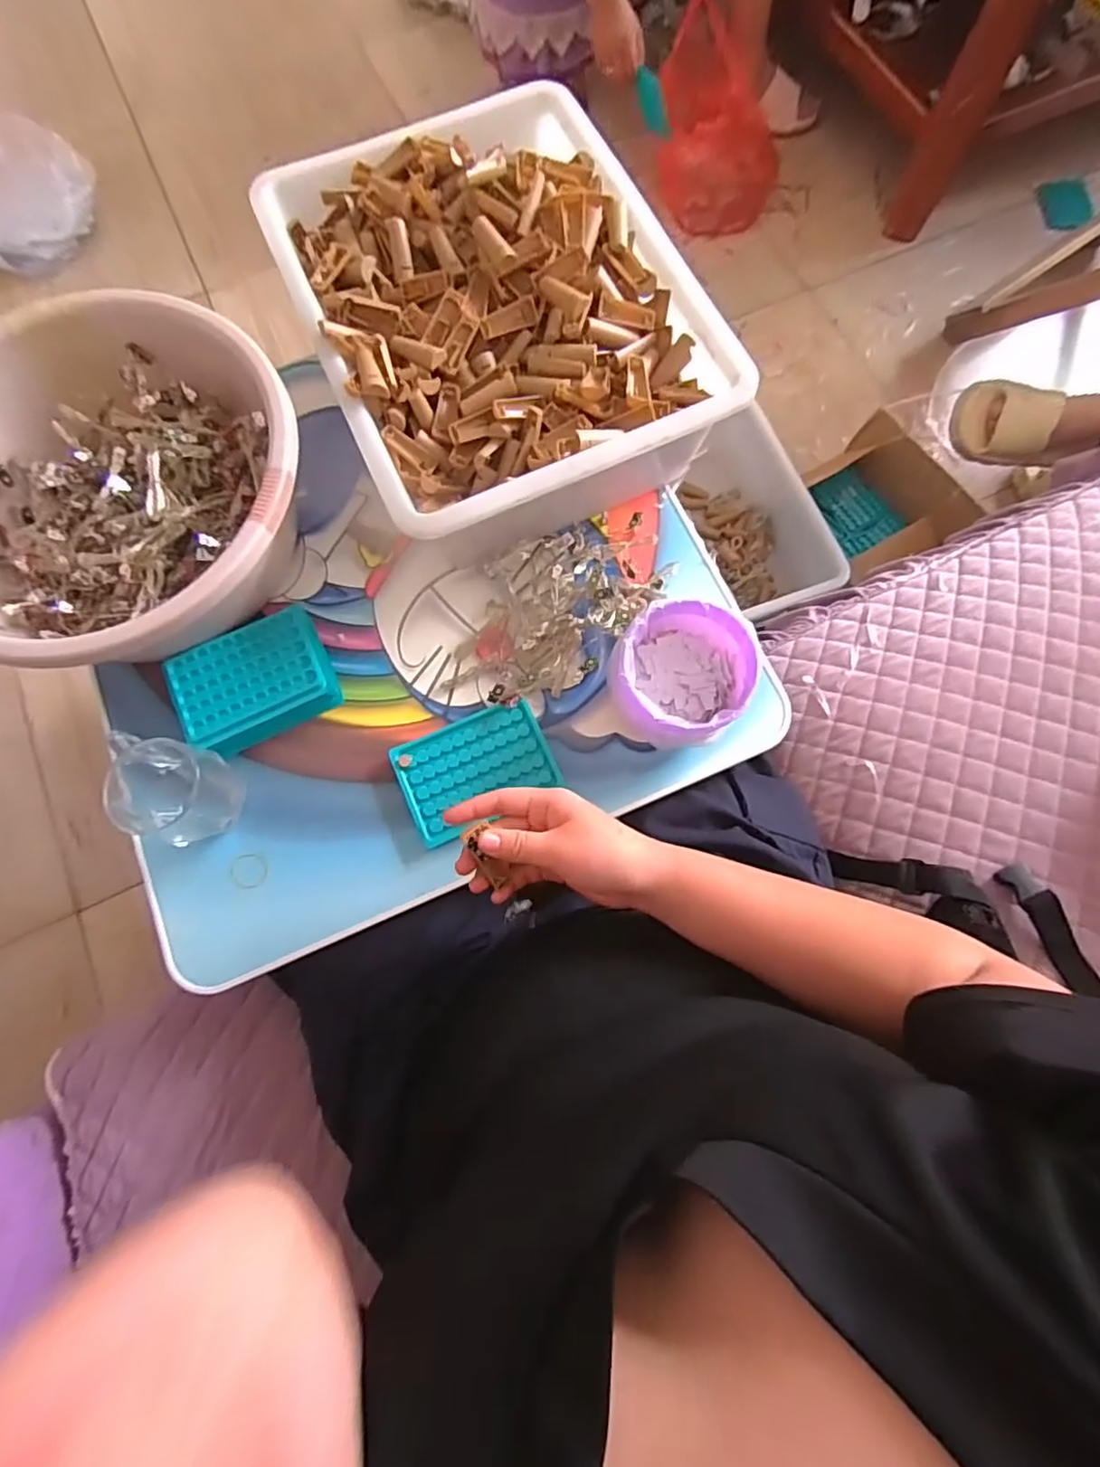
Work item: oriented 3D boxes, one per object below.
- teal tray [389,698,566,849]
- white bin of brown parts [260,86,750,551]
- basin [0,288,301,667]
[{"bbox_3d":[-0.064,0.031,0.539,0.131,0.017,0.093,-23,76,-4],"label":"teal tray"},{"bbox_3d":[-0.054,-0.379,0.574,0.310,0.133,0.409,-24,76,-5],"label":"white bin of brown parts"},{"bbox_3d":[-0.368,-0.202,0.527,0.314,0.132,0.300,0,75,1],"label":"basin"}]

